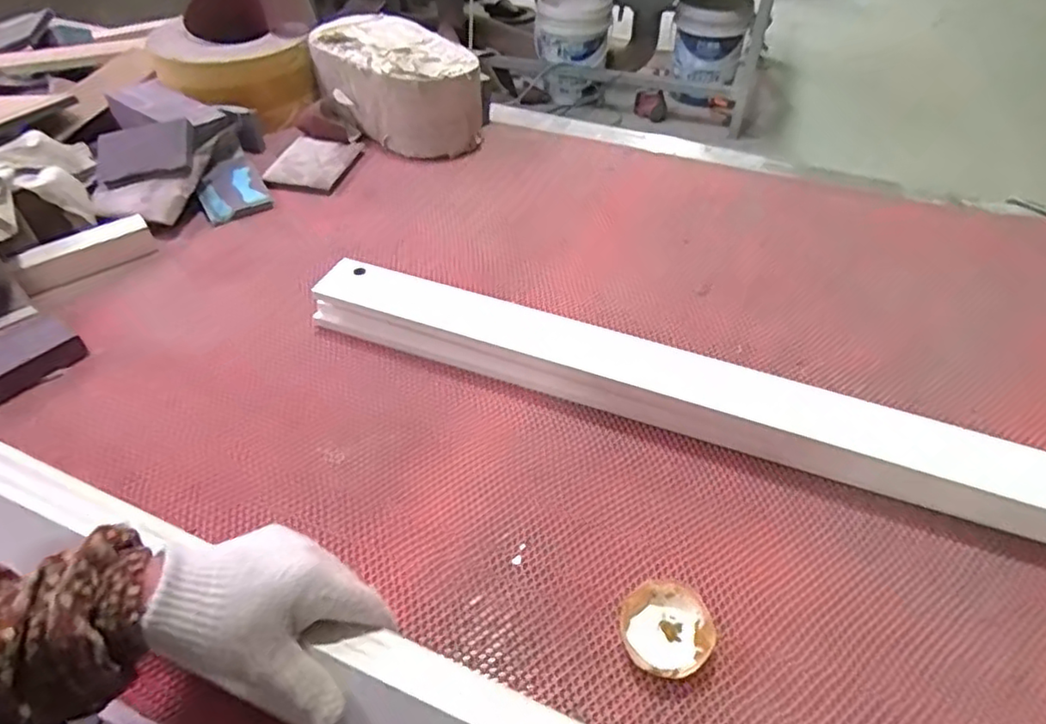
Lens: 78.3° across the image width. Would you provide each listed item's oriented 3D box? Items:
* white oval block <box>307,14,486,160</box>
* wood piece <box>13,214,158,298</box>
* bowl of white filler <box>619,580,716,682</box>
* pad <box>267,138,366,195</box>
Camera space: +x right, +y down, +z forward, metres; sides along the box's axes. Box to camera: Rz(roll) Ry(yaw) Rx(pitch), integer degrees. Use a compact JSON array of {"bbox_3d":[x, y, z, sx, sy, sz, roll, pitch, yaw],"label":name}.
[{"bbox_3d":[-0.201,-0.420,0.996,0.293,0.130,0.134,23,51,21],"label":"white oval block"},{"bbox_3d":[-0.516,-0.125,0.764,0.143,0.052,0.032,-36,56,-29],"label":"wood piece"},{"bbox_3d":[0.105,0.194,0.467,0.065,0.019,0.063,-1,46,1],"label":"bowl of white filler"},{"bbox_3d":[-0.304,-0.288,0.940,0.104,0.026,0.145,8,47,7],"label":"pad"}]

